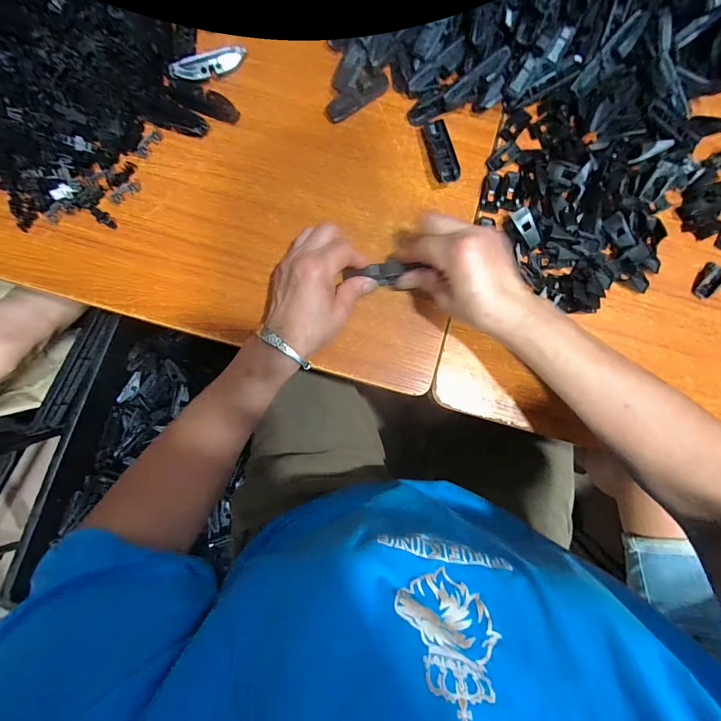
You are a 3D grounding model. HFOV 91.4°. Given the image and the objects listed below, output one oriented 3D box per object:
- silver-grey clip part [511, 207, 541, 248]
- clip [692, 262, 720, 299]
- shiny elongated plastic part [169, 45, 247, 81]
[{"bbox_3d":[0.170,-0.135,0.359,0.016,0.009,0.040,-39,108,-1],"label":"silver-grey clip part"},{"bbox_3d":[0.371,-0.084,0.372,0.024,0.008,0.038,36,85,2],"label":"clip"},{"bbox_3d":[-0.161,-0.318,0.377,0.082,0.014,0.016,-27,88,-13],"label":"shiny elongated plastic part"}]

